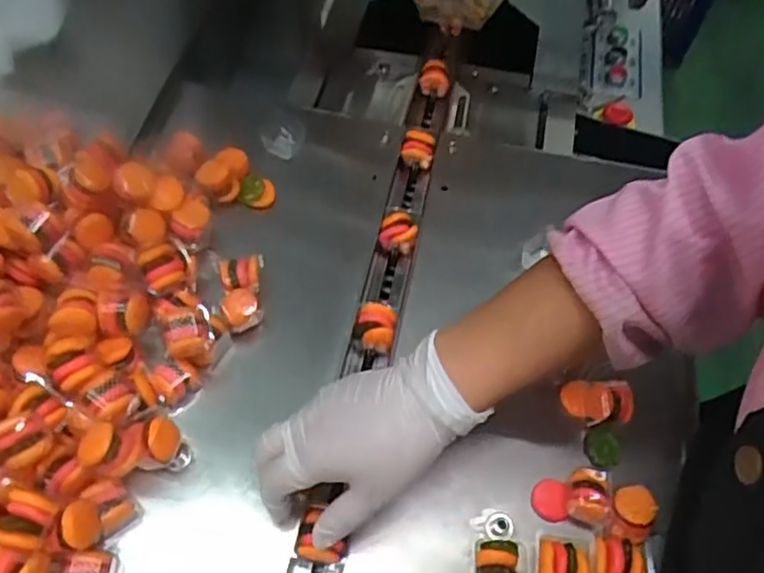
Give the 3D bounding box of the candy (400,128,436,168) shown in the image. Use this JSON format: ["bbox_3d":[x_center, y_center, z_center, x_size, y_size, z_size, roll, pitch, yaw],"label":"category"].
[{"bbox_3d":[0.035,-0.136,0.680,0.031,0.029,0.034,3,62,0],"label":"candy"}]

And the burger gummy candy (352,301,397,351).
[{"bbox_3d":[-0.007,0.034,0.558,0.034,0.027,0.034,1,62,-1],"label":"burger gummy candy"}]

